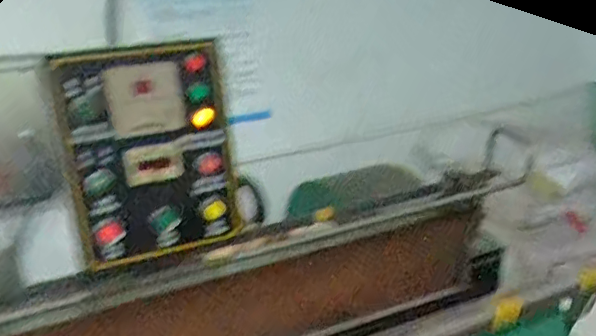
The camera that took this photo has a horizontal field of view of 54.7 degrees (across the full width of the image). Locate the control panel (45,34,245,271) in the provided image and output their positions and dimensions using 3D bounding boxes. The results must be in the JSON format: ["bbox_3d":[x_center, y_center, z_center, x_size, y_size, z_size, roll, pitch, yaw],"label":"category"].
[{"bbox_3d":[-0.165,-0.015,0.661,0.181,0.228,0.045,-10,9,-19],"label":"control panel"}]

